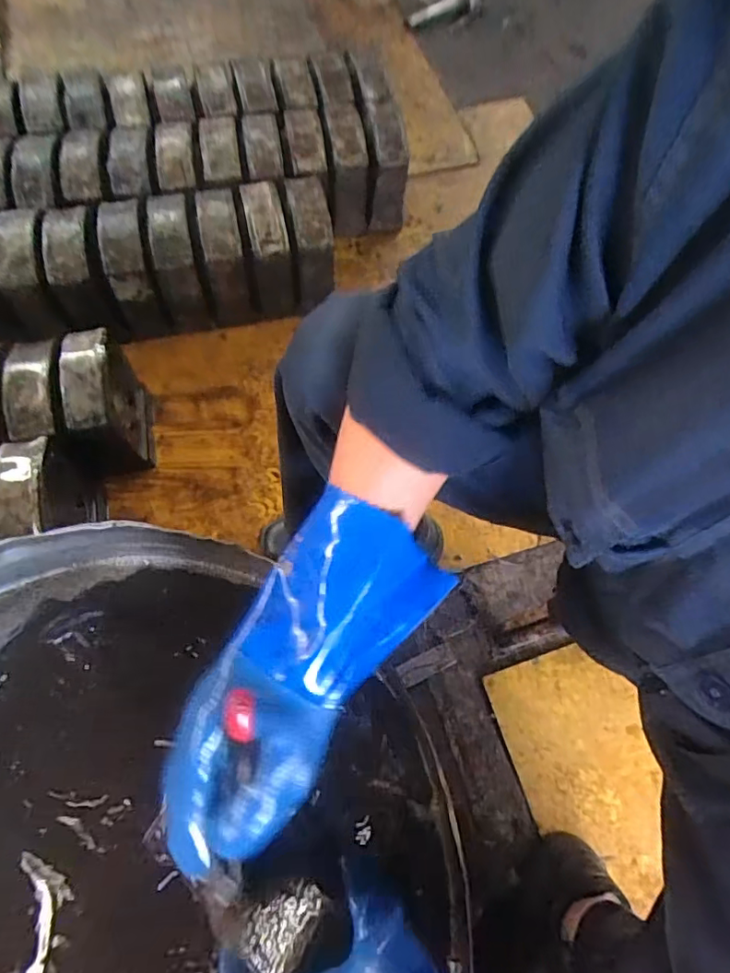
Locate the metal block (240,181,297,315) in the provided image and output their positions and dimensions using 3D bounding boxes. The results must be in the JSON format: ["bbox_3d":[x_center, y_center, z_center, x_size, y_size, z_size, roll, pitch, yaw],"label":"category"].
[{"bbox_3d":[-0.163,-0.404,0.917,0.064,0.150,0.144,-10,69,-7],"label":"metal block"}]

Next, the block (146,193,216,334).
[{"bbox_3d":[-0.312,-0.382,0.904,0.068,0.162,0.175,-12,70,-8],"label":"block"}]

